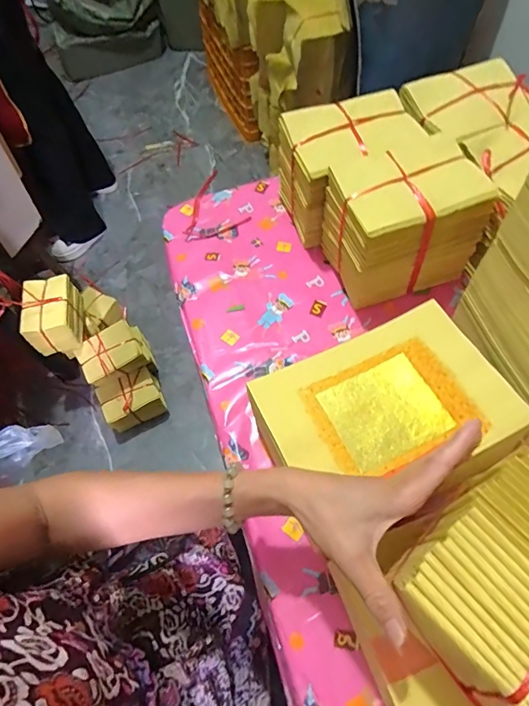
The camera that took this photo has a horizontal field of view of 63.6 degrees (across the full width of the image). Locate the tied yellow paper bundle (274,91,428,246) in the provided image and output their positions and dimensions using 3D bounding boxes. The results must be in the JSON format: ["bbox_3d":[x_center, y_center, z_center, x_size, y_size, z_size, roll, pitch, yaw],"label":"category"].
[{"bbox_3d":[0.114,-0.253,0.601,0.159,0.146,0.121,-16,61,-5],"label":"tied yellow paper bundle"}]

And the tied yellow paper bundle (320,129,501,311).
[{"bbox_3d":[0.174,-0.164,0.544,0.163,0.146,0.119,-15,61,-5],"label":"tied yellow paper bundle"}]

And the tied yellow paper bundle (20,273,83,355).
[{"bbox_3d":[-0.566,-0.099,1.161,0.121,0.134,0.172,-6,61,1],"label":"tied yellow paper bundle"}]

